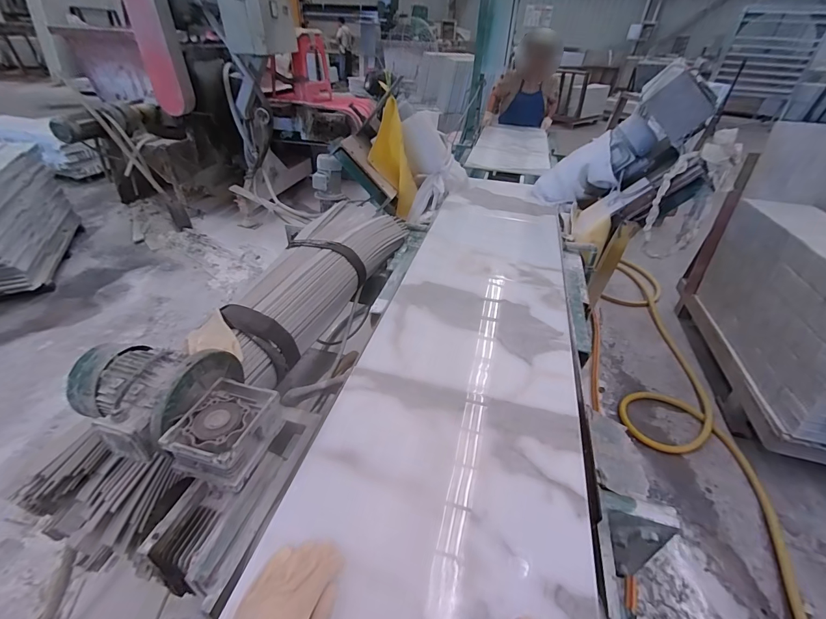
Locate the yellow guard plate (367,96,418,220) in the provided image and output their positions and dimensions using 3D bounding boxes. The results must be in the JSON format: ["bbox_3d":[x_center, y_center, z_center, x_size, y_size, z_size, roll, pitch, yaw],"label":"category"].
[{"bbox_3d":[-0.091,-0.615,1.561,0.156,0.446,0.021,-16,21,-3],"label":"yellow guard plate"}]

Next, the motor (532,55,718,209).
[{"bbox_3d":[0.783,-0.601,1.437,0.275,0.641,0.221,52,49,-4],"label":"motor"}]

